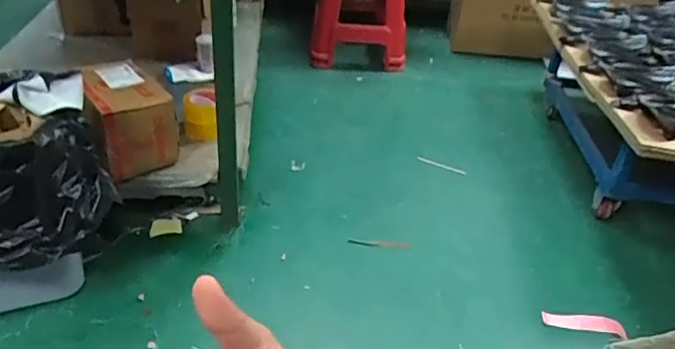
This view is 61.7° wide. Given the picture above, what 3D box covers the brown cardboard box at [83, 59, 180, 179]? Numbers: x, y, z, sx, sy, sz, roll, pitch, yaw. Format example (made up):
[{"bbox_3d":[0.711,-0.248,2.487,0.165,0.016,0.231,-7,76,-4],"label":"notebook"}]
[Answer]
[{"bbox_3d":[-0.500,-0.145,1.353,0.186,0.159,0.280,-12,38,-24],"label":"brown cardboard box"}]

